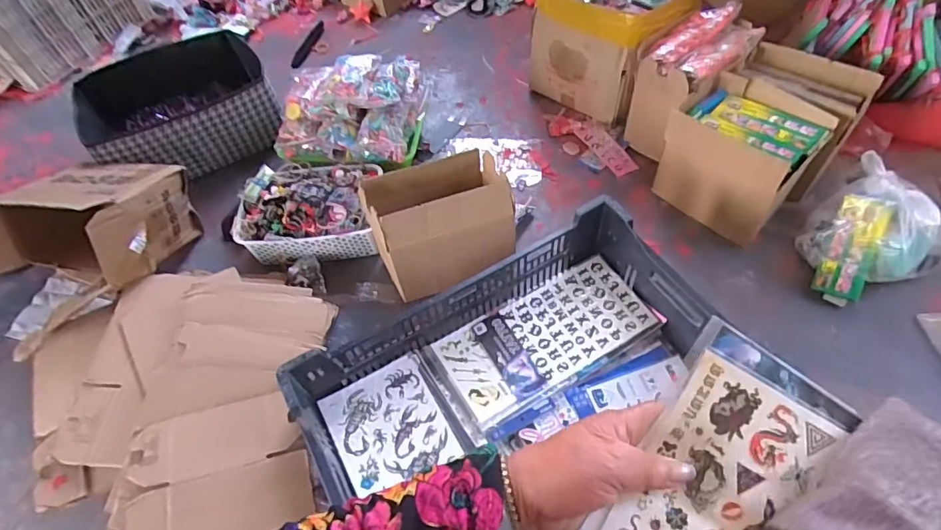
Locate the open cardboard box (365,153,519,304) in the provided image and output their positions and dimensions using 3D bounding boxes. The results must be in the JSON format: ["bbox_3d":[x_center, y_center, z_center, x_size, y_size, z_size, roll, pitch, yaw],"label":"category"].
[{"bbox_3d":[-0.050,-0.076,0.913,0.225,0.183,0.165,-24,50,-12],"label":"open cardboard box"}]

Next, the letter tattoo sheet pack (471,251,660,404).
[{"bbox_3d":[0.161,0.104,0.858,0.276,0.015,0.181,-26,50,-14],"label":"letter tattoo sheet pack"}]

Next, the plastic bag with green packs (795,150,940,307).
[{"bbox_3d":[0.709,-0.051,0.904,0.206,0.151,0.201,-30,57,-16],"label":"plastic bag with green packs"}]

